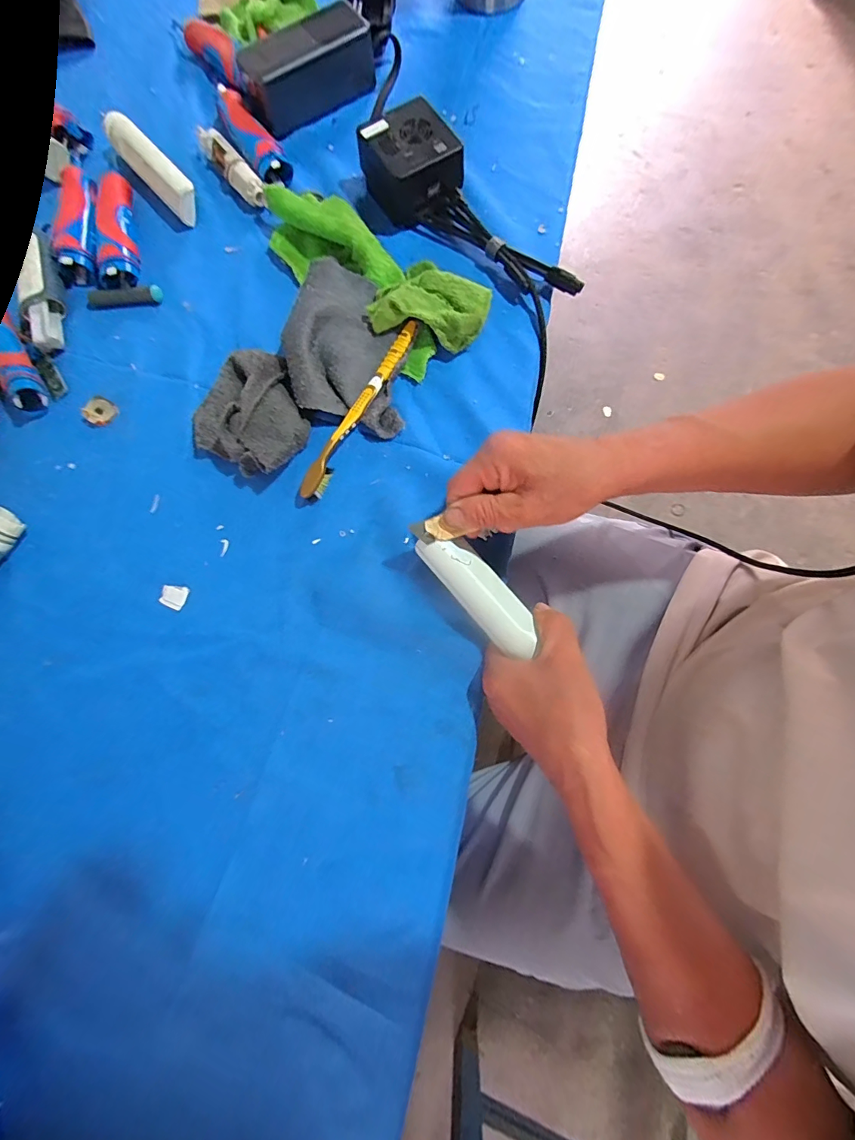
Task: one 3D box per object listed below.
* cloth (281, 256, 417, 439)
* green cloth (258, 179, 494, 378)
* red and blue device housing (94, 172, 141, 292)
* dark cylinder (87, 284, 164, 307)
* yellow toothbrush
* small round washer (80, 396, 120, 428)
[{"bbox_3d":[-0.064,-0.198,0.387,0.118,0.032,0.137,18,79,5],"label":"cloth"},{"bbox_3d":[-0.059,-0.268,0.402,0.232,0.033,0.096,34,81,8],"label":"green cloth"},{"bbox_3d":[-0.302,-0.332,0.427,0.036,0.024,0.128,-11,78,-1],"label":"red and blue device housing"},{"bbox_3d":[-0.287,-0.260,0.419,0.066,0.009,0.014,-7,78,0],"label":"dark cylinder"},{"bbox_3d":[-0.058,-0.140,0.383,0.014,0.018,0.180,27,80,7],"label":"yellow toothbrush"},{"bbox_3d":[-0.296,-0.142,0.397,0.030,0.007,0.022,-43,80,-7],"label":"small round washer"}]

